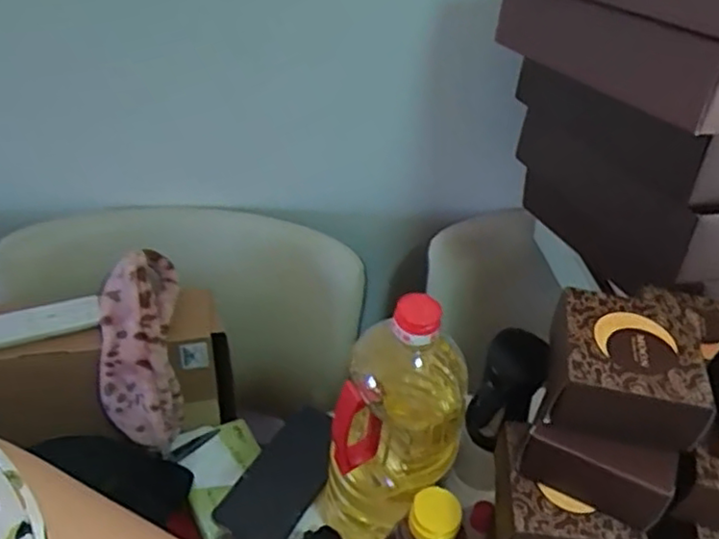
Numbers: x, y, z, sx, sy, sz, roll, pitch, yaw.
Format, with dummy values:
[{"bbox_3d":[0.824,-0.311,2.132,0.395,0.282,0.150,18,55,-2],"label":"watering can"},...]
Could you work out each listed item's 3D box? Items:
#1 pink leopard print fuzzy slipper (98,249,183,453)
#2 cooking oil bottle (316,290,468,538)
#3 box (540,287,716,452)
[{"bbox_3d":[-0.249,0.097,0.754,0.083,0.229,0.059,-2,4,-8],"label":"pink leopard print fuzzy slipper"},{"bbox_3d":[0.034,0.133,0.567,0.110,0.278,0.091,-30,54,-32],"label":"cooking oil bottle"},{"bbox_3d":[0.171,0.066,0.450,0.094,0.057,0.096,8,43,2],"label":"box"}]

